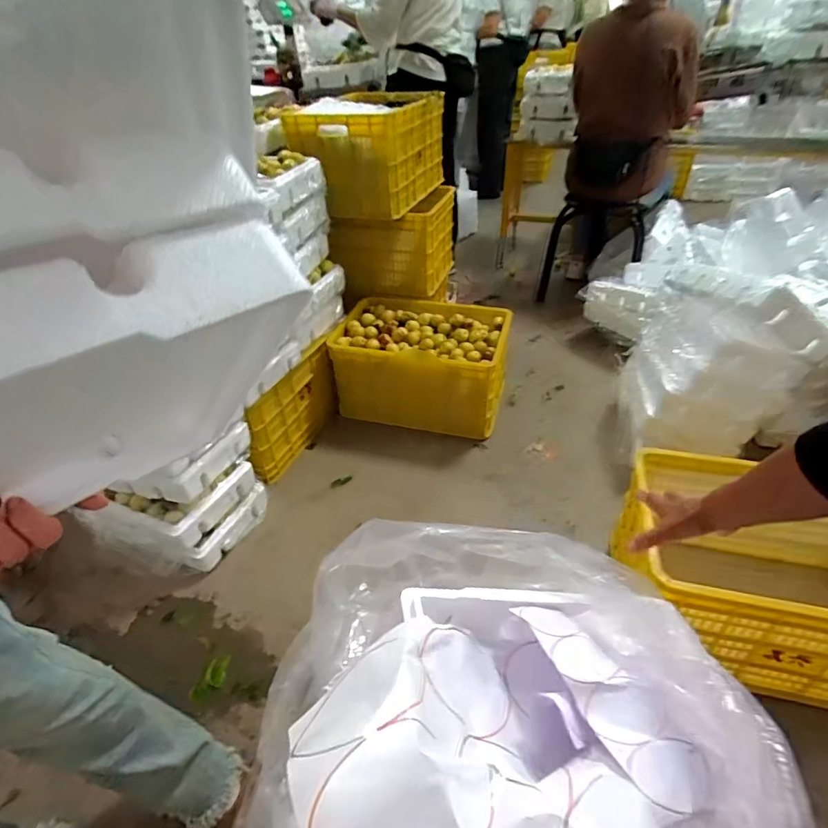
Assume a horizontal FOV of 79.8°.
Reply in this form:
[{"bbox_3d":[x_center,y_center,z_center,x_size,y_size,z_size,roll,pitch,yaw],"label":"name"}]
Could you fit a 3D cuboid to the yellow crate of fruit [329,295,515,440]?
[{"bbox_3d":[0.039,-0.172,1.687,0.540,0.273,0.389,5,39,11],"label":"yellow crate of fruit"}]

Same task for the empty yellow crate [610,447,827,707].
[{"bbox_3d":[0.738,0.329,1.021,0.553,0.321,0.373,8,40,13],"label":"empty yellow crate"}]

